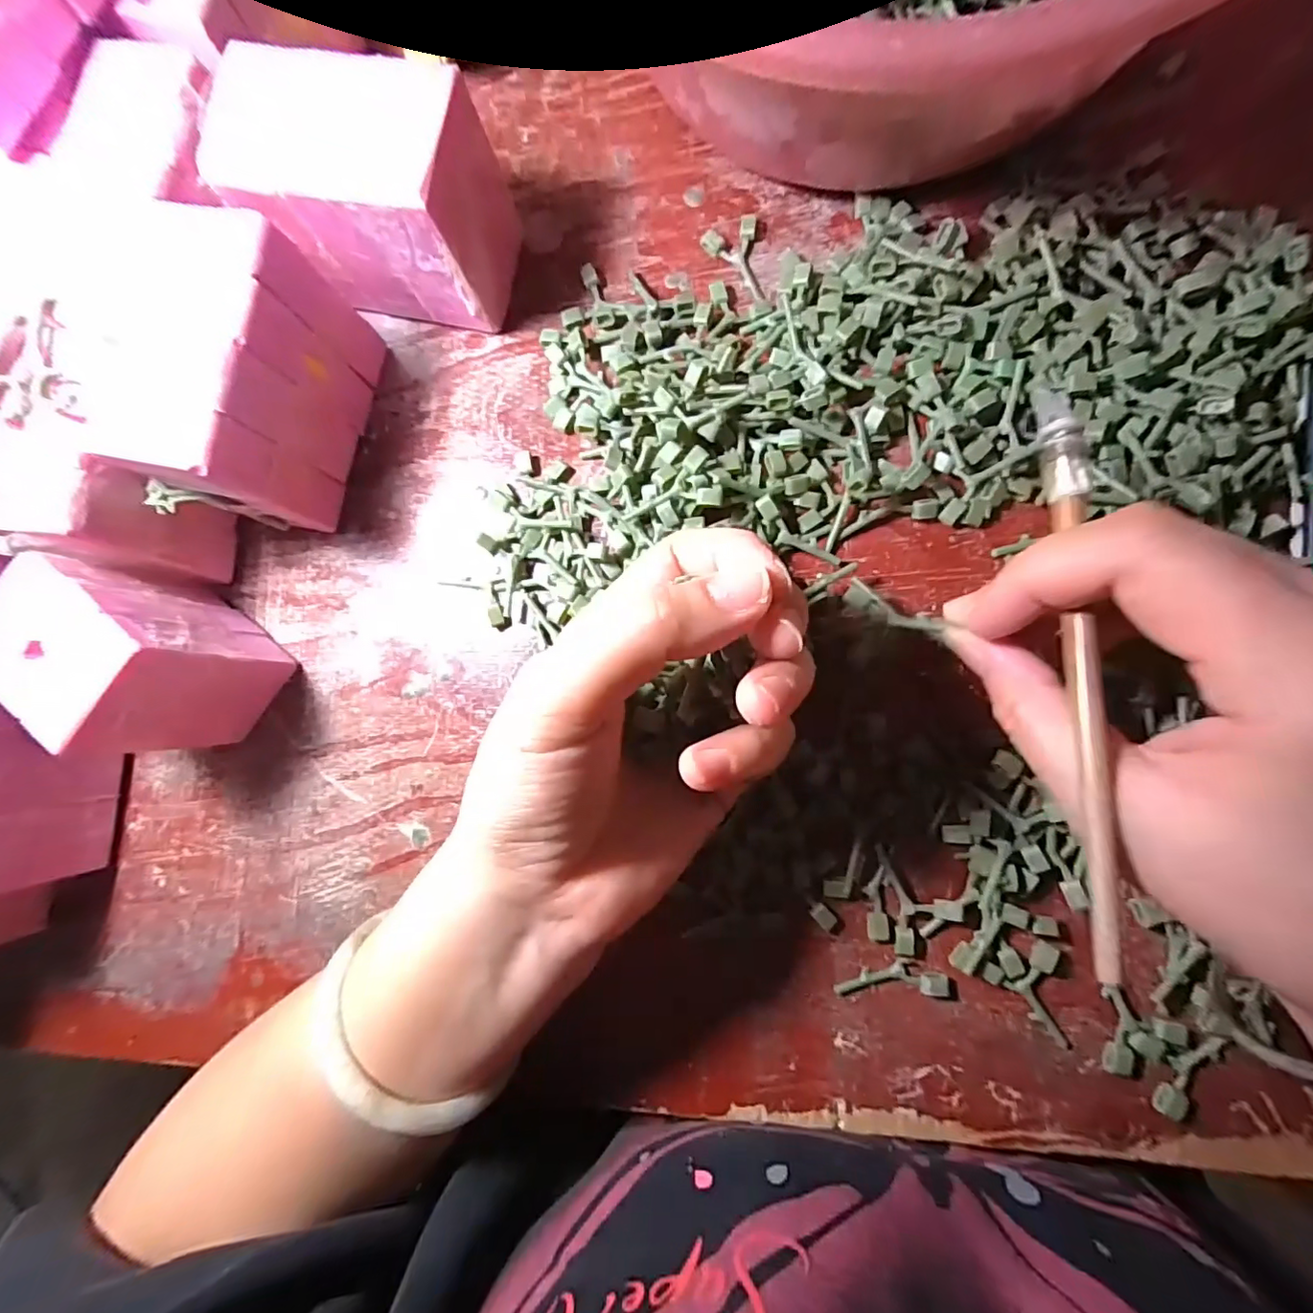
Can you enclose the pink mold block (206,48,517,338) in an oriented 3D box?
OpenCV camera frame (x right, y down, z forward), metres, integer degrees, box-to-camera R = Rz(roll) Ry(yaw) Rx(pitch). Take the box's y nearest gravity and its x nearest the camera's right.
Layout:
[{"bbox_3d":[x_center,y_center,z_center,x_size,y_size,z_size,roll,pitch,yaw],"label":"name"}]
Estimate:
[{"bbox_3d":[-0.105,-0.172,0.219,0.084,0.073,0.048,12,88,9],"label":"pink mold block"}]

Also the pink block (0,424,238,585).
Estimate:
[{"bbox_3d":[-0.204,-0.054,0.222,0.040,0.076,0.034,20,89,9],"label":"pink block"}]

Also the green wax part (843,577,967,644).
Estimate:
[{"bbox_3d":[0.080,-0.015,0.192,0.035,0.005,0.009,35,91,32],"label":"green wax part"}]

